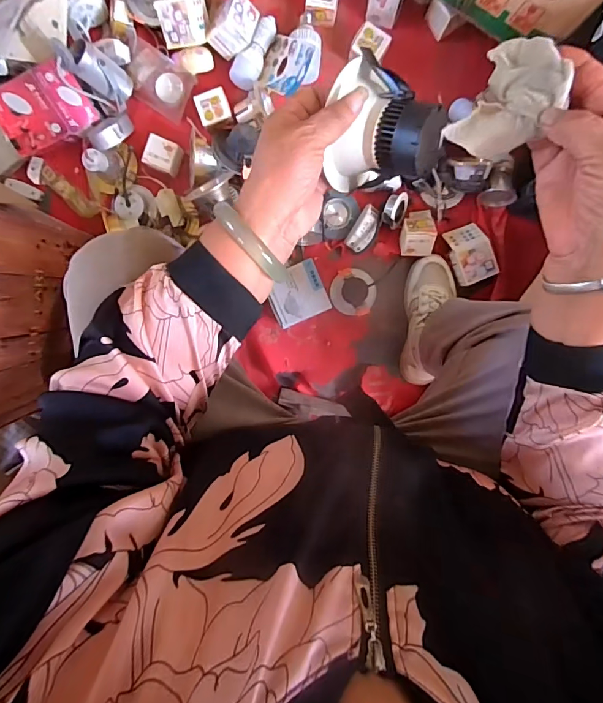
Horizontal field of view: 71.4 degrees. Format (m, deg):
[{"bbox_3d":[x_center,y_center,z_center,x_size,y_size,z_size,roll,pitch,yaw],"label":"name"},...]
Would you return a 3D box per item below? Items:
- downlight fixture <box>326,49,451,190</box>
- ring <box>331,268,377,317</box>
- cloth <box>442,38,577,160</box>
[{"bbox_3d":[0.064,-0.182,0.338,0.079,0.081,0.087,1,96,0],"label":"downlight fixture"},{"bbox_3d":[0.102,-0.116,0.815,0.088,0.018,0.088,0,96,0],"label":"ring"},{"bbox_3d":[0.141,-0.170,0.285,0.055,0.014,0.079,31,97,18],"label":"cloth"}]

